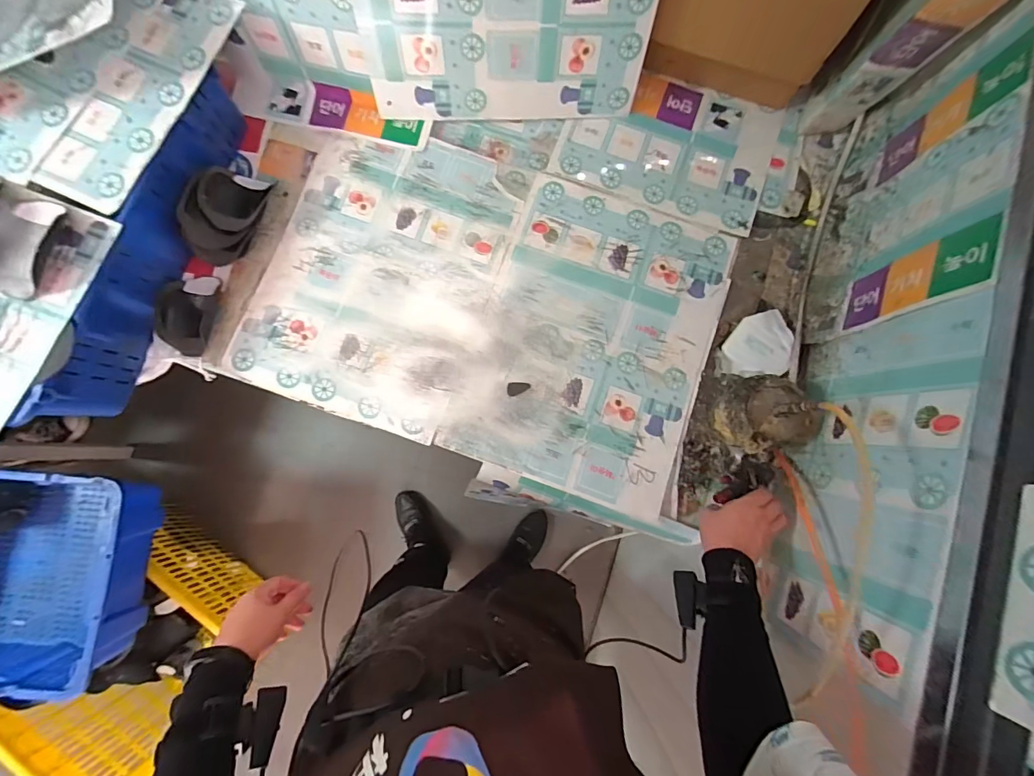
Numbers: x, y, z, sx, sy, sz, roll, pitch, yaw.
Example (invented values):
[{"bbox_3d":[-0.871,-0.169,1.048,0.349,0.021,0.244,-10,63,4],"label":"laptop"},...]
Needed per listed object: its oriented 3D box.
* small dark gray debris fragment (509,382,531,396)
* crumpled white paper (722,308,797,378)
[{"bbox_3d":[0.003,0.002,0.767,0.038,0.004,0.024,1,82,-1],"label":"small dark gray debris fragment"},{"bbox_3d":[0.424,-0.075,0.767,0.112,0.026,0.108,-11,82,-3],"label":"crumpled white paper"}]

